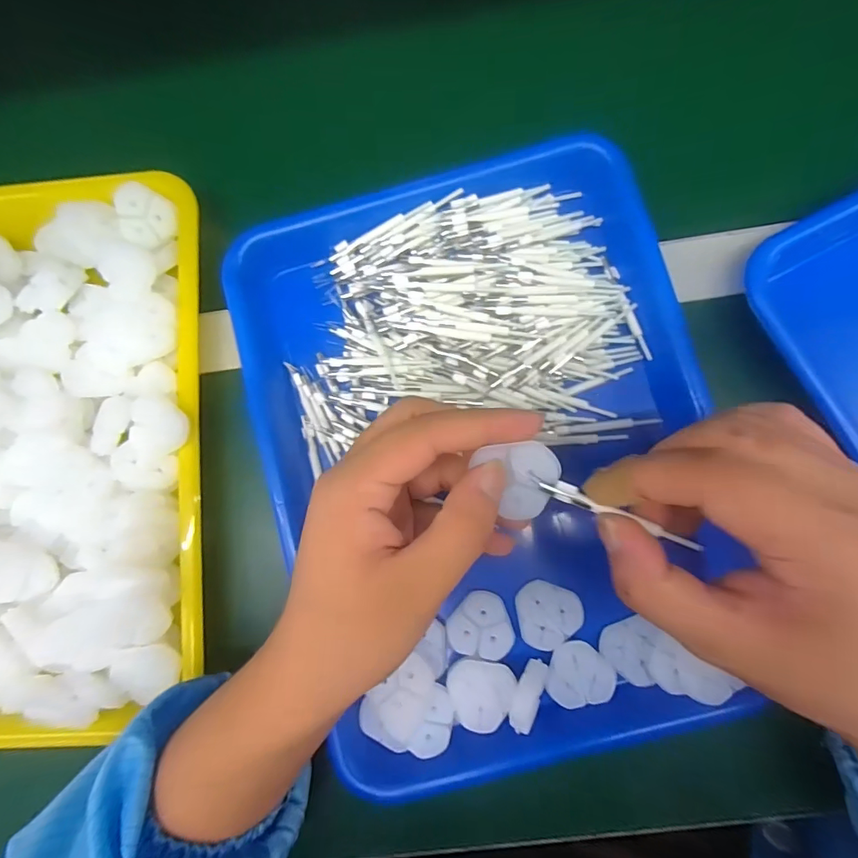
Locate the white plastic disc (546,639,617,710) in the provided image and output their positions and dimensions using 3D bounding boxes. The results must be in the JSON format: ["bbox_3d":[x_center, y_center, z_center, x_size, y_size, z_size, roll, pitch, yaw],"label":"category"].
[{"bbox_3d":[0.083,0.138,0.263,0.036,0.007,0.034,0,85,4],"label":"white plastic disc"}]

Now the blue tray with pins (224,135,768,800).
[{"bbox_3d":[0.032,0.015,0.270,0.242,0.039,0.333,-13,86,-1],"label":"blue tray with pins"}]

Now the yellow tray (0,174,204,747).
[{"bbox_3d":[-0.252,0.001,0.282,0.232,0.054,0.338,-5,86,0],"label":"yellow tray"}]

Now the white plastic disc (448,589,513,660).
[{"bbox_3d":[0.030,0.112,0.269,0.036,0.006,0.034,0,85,4],"label":"white plastic disc"}]

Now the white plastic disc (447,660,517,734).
[{"bbox_3d":[0.029,0.146,0.259,0.036,0.004,0.034,1,70,-3],"label":"white plastic disc"}]

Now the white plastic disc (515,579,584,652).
[{"bbox_3d":[0.067,0.105,0.268,0.036,0.004,0.034,0,85,4],"label":"white plastic disc"}]

